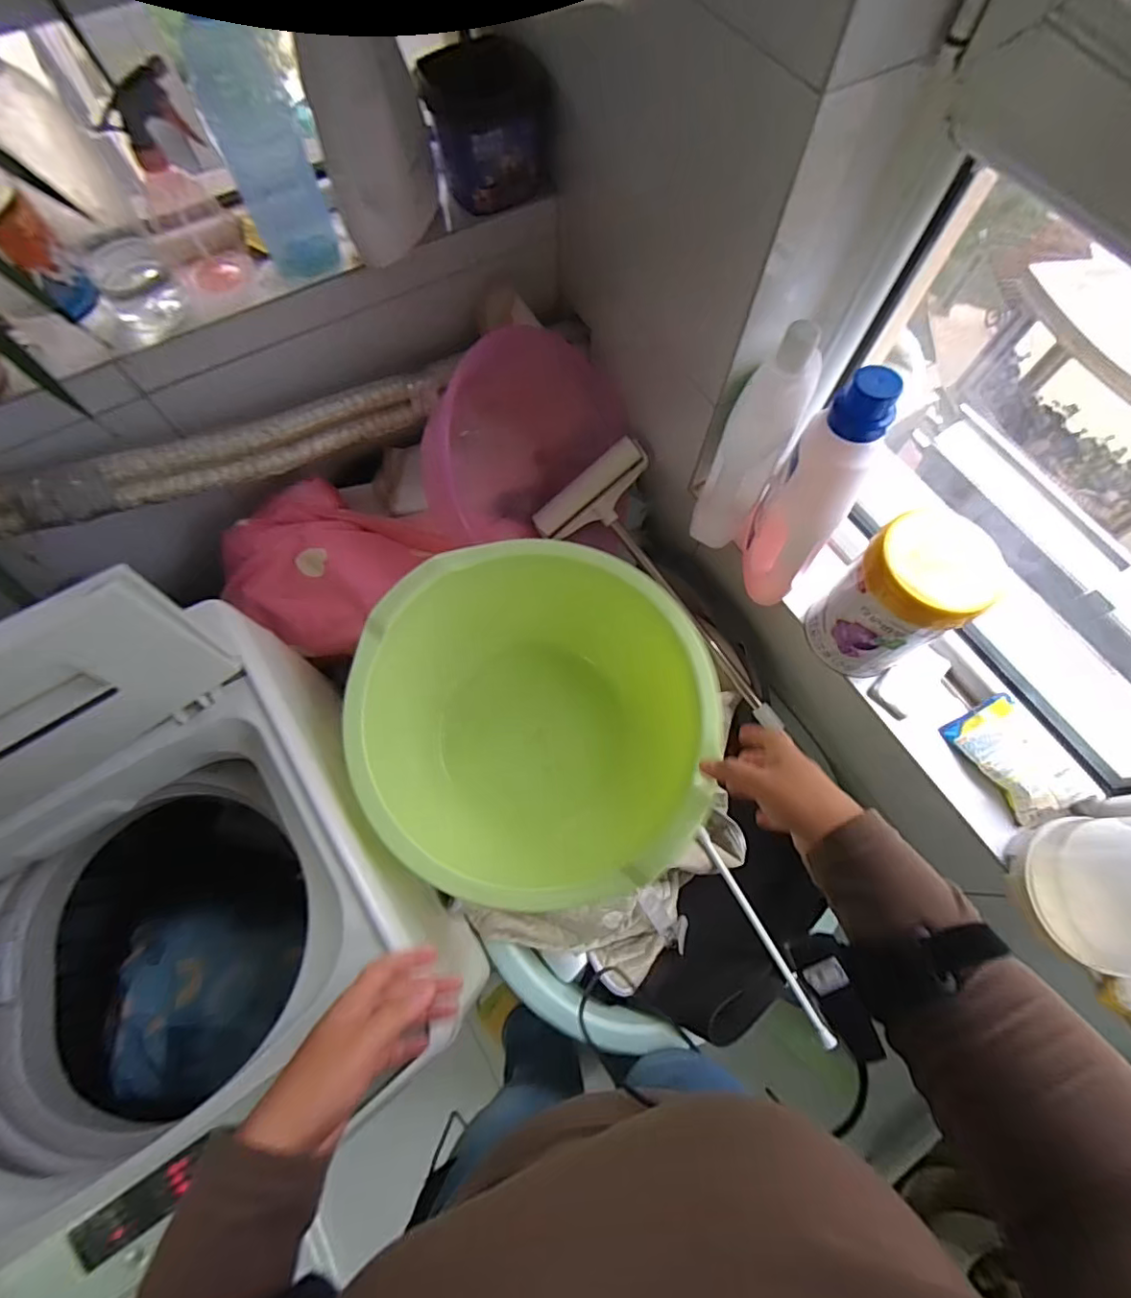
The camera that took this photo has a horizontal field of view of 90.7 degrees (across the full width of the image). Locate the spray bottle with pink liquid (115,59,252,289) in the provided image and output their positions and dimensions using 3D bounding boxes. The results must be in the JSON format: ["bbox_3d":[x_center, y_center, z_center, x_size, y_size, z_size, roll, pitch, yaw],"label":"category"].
[{"bbox_3d":[-0.414,-0.482,0.608,0.094,0.183,0.059,-33,73,-12],"label":"spray bottle with pink liquid"}]

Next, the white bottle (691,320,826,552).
[{"bbox_3d":[0.232,-0.250,0.679,0.072,0.266,0.129,30,72,11],"label":"white bottle"}]

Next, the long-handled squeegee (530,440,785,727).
[{"bbox_3d":[0.160,-0.076,0.863,0.176,0.109,0.496,-34,85,-12],"label":"long-handled squeegee"}]

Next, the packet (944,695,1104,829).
[{"bbox_3d":[0.549,0.134,0.677,0.087,0.039,0.143,-31,72,-11],"label":"packet"}]

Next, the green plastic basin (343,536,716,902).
[{"bbox_3d":[-0.028,0.081,0.645,0.368,0.215,0.363,0,69,0],"label":"green plastic basin"}]

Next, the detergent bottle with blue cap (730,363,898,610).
[{"bbox_3d":[0.274,-0.170,0.646,0.089,0.281,0.114,29,72,10],"label":"detergent bottle with blue cap"}]

